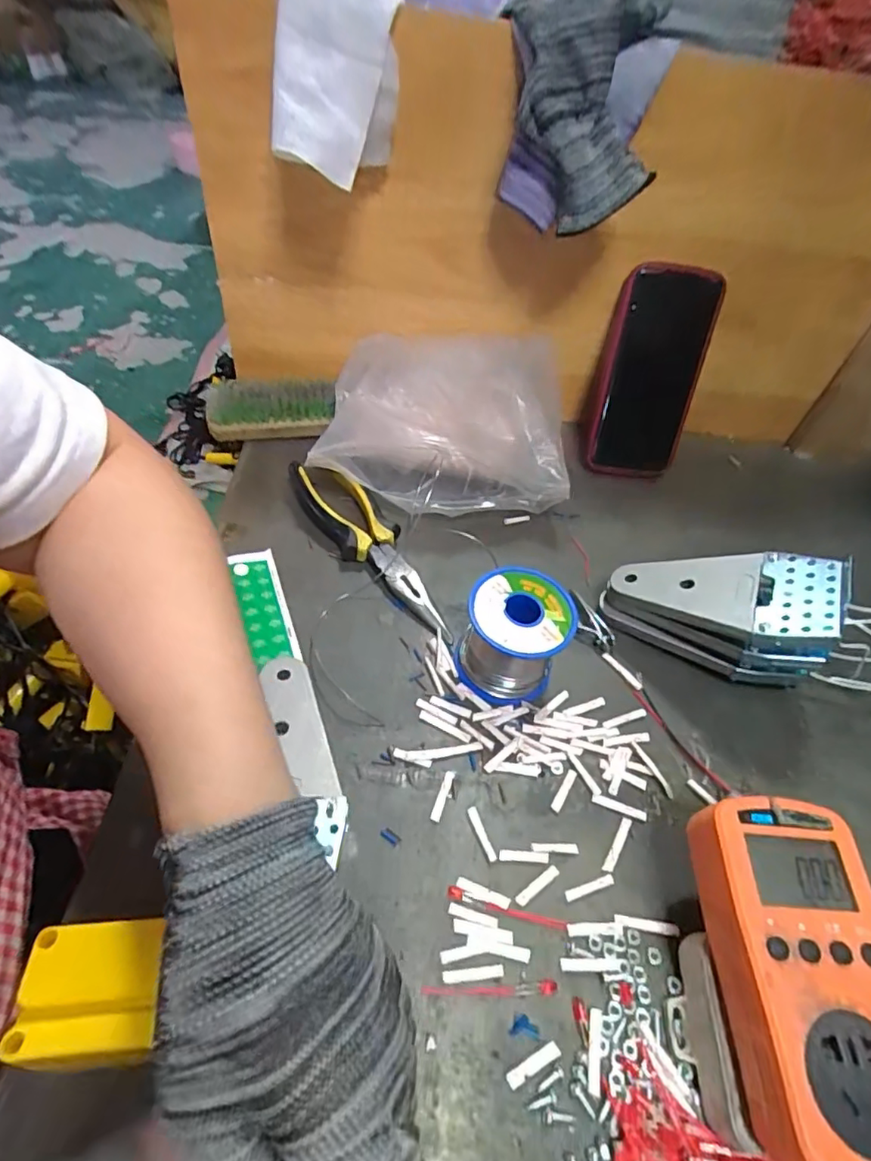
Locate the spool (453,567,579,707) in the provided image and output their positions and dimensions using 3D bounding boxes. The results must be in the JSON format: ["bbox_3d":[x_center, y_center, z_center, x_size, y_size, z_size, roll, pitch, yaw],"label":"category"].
[{"bbox_3d":[0.049,0.037,0.364,0.063,0.062,0.061,3,51,-4],"label":"spool"}]

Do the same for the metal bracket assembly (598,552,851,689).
[{"bbox_3d":[0.193,0.014,0.386,0.136,0.089,0.067,34,56,20],"label":"metal bracket assembly"}]

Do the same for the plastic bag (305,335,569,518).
[{"bbox_3d":[0.009,-0.132,0.480,0.200,0.084,0.145,6,51,-2],"label":"plastic bag"}]

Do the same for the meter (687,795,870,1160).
[{"bbox_3d":[0.155,0.164,0.241,0.069,0.034,0.125,4,51,-5],"label":"meter"}]

